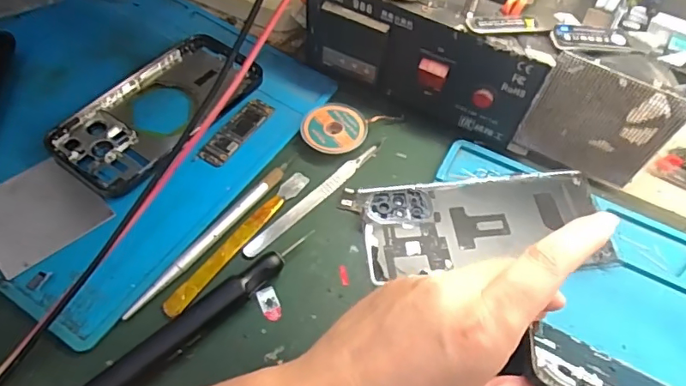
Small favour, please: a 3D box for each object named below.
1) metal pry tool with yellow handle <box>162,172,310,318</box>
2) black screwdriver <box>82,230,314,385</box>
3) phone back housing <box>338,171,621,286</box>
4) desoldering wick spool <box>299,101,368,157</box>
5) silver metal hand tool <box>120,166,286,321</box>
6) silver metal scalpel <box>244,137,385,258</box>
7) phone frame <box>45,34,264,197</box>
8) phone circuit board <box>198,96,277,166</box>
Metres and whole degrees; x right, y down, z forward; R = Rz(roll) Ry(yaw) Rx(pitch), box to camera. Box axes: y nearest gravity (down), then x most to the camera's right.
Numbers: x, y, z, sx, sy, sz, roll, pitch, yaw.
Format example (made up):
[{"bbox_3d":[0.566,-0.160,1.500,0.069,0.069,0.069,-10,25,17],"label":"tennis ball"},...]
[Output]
[{"bbox_3d":[-0.062,0.026,0.303,0.012,0.004,0.118,33,62,17],"label":"metal pry tool with yellow handle"},{"bbox_3d":[-0.075,0.066,0.271,0.139,0.015,0.016,-39,66,-23],"label":"black screwdriver"},{"bbox_3d":[0.085,0.018,0.316,0.157,0.007,0.068,-4,58,-5],"label":"phone back housing"},{"bbox_3d":[-0.007,-0.044,0.349,0.044,0.011,0.042,1,57,-2],"label":"desoldering wick spool"},{"bbox_3d":[-0.078,0.024,0.302,0.010,0.006,0.129,33,62,17],"label":"silver metal hand tool"},{"bbox_3d":[-0.015,0.001,0.327,0.010,0.004,0.123,39,64,20],"label":"silver metal scalpel"},{"bbox_3d":[-0.124,-0.058,0.346,0.072,0.012,0.143,34,58,12],"label":"phone frame"},{"bbox_3d":[-0.073,-0.042,0.345,0.018,0.006,0.062,29,61,15],"label":"phone circuit board"}]

